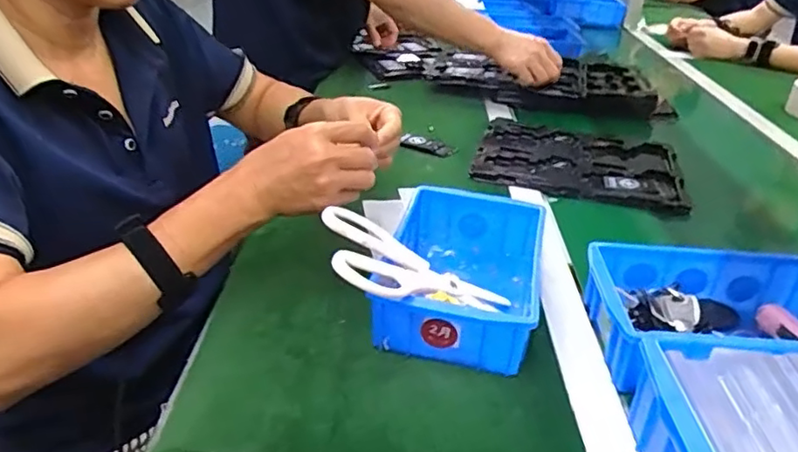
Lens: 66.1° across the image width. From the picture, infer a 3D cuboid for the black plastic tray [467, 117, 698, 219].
[{"bbox_3d":[0.250,-0.091,0.860,0.268,0.020,0.218,11,31,13],"label":"black plastic tray"}]

